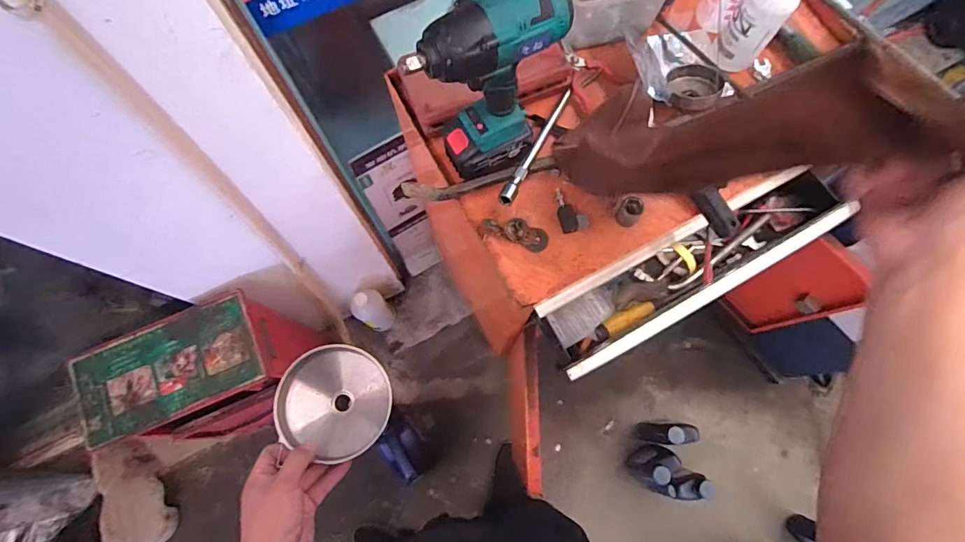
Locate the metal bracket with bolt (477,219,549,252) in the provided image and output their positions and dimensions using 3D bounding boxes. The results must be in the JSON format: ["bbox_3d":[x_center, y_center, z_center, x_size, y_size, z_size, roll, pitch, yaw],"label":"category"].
[{"bbox_3d":[0.046,-0.058,0.681,0.098,0.023,0.043,12,75,4],"label":"metal bracket with bolt"}]

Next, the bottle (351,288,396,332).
[{"bbox_3d":[-0.333,0.131,1.486,0.095,0.297,0.100,18,75,5],"label":"bottle"}]

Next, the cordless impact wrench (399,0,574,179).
[{"bbox_3d":[0.009,-0.214,0.569,0.162,0.247,0.089,-40,78,-10],"label":"cordless impact wrench"}]

